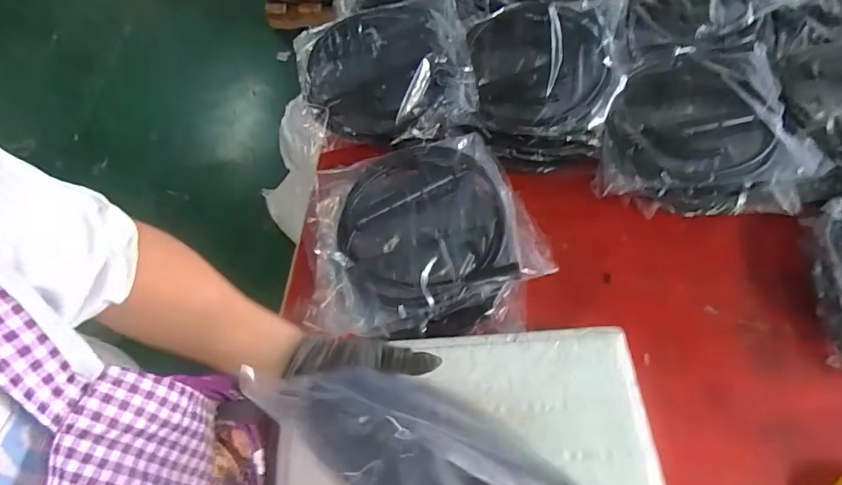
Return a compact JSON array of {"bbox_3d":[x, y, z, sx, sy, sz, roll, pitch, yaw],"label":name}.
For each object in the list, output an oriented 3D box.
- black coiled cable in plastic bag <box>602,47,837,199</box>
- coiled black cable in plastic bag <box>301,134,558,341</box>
[{"bbox_3d":[0.428,-0.190,0.740,0.294,0.063,0.270,-1,63,1],"label":"black coiled cable in plastic bag"},{"bbox_3d":[-0.004,-0.010,0.658,0.312,0.060,0.258,-13,63,-5],"label":"coiled black cable in plastic bag"}]

